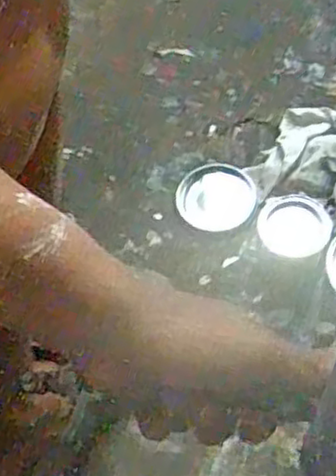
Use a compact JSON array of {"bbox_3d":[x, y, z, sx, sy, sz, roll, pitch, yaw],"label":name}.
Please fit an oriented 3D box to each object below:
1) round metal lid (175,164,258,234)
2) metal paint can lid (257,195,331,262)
[{"bbox_3d":[0.057,-0.046,0.839,0.090,0.015,0.082,-2,57,2],"label":"round metal lid"},{"bbox_3d":[0.129,-0.014,0.742,0.072,0.021,0.068,-2,57,2],"label":"metal paint can lid"}]

